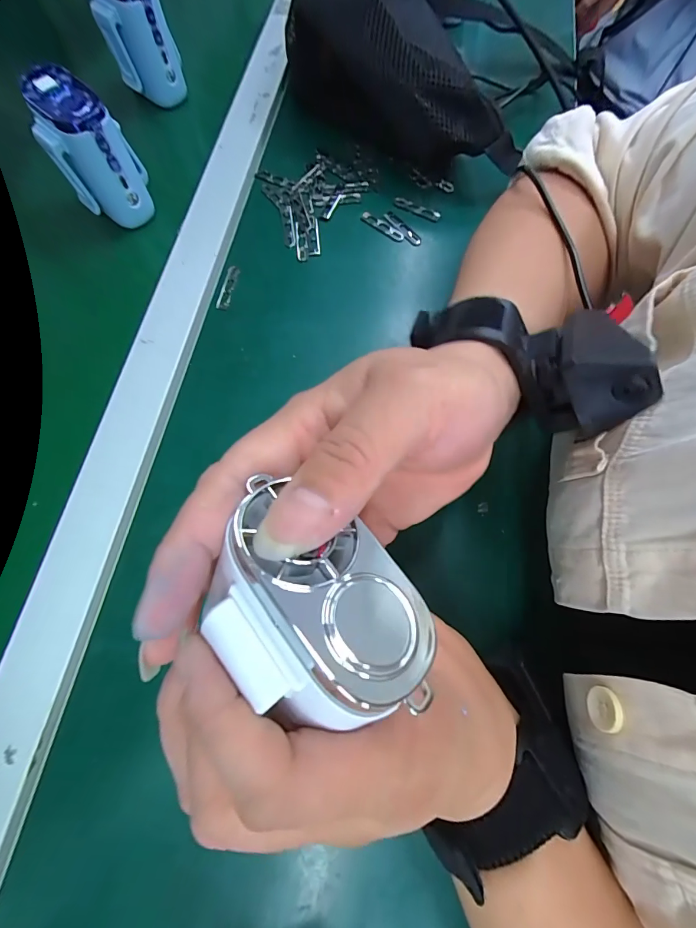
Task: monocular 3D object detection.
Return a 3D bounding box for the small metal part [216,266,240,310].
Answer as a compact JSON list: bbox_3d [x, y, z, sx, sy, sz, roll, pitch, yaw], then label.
[{"bbox_3d":[-0.098,-0.145,0.313,0.009,0.004,0.041,11,72,2],"label":"small metal part"}]

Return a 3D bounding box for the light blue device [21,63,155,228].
[{"bbox_3d":[-0.197,-0.239,0.306,0.055,0.103,0.052,-27,74,-10],"label":"light blue device"}]

